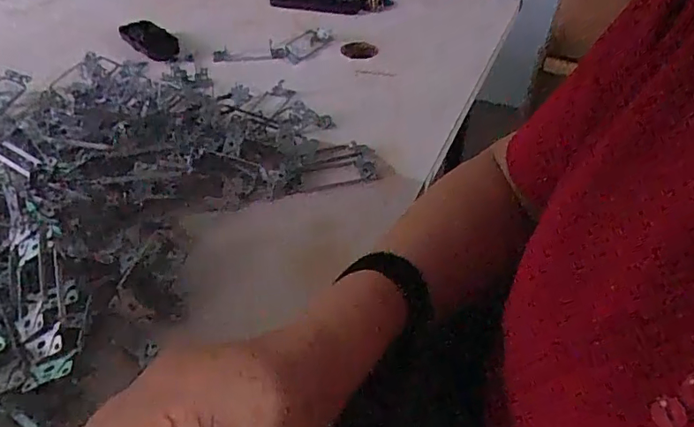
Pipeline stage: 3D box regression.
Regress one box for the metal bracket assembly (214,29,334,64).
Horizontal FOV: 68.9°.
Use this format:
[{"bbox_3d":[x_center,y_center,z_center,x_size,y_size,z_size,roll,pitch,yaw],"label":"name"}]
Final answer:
[{"bbox_3d":[-0.101,-0.242,0.763,0.185,0.025,0.081,-21,47,-23],"label":"metal bracket assembly"}]

